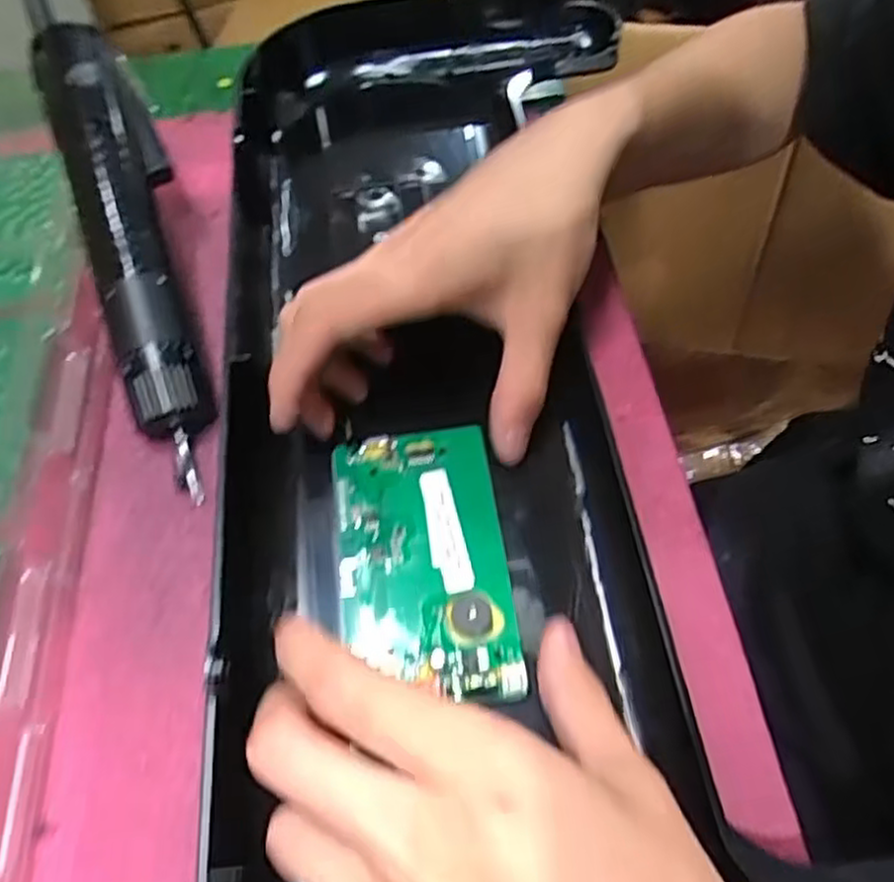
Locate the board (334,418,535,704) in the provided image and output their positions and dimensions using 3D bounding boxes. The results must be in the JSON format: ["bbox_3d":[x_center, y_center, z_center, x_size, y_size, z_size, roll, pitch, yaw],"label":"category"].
[{"bbox_3d":[-0.010,0.041,0.272,0.060,0.010,0.105,-9,60,-1],"label":"board"}]

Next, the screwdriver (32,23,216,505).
[{"bbox_3d":[-0.136,-0.086,0.323,0.035,0.032,0.220,-17,78,-6],"label":"screwdriver"}]

